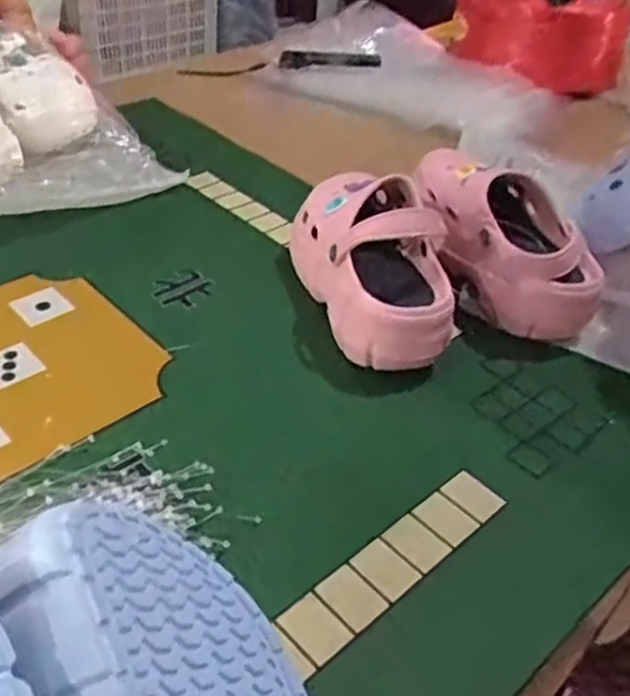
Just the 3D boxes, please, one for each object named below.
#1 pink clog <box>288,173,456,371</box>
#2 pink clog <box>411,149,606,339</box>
[{"bbox_3d":[0.049,-0.082,0.659,0.101,0.113,0.245,-4,39,-13],"label":"pink clog"},{"bbox_3d":[0.186,-0.118,0.728,0.097,0.110,0.244,-8,40,-17],"label":"pink clog"}]

